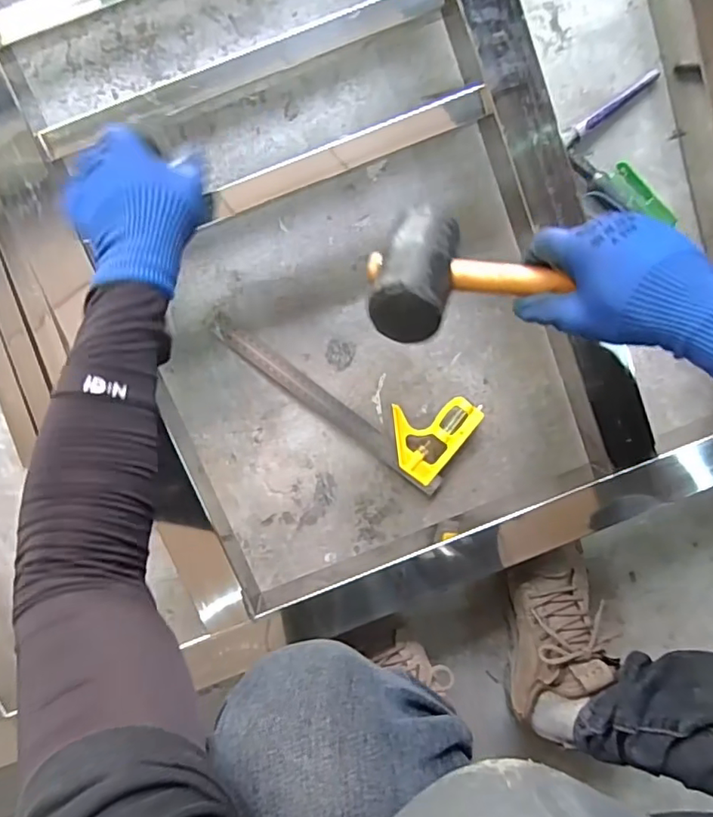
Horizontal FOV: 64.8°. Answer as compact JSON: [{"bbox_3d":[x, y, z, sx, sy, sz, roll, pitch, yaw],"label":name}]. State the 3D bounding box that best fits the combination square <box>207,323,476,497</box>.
[{"bbox_3d":[-0.011,-0.024,0.617,0.294,0.018,0.110,31,96,-8],"label":"combination square"}]

